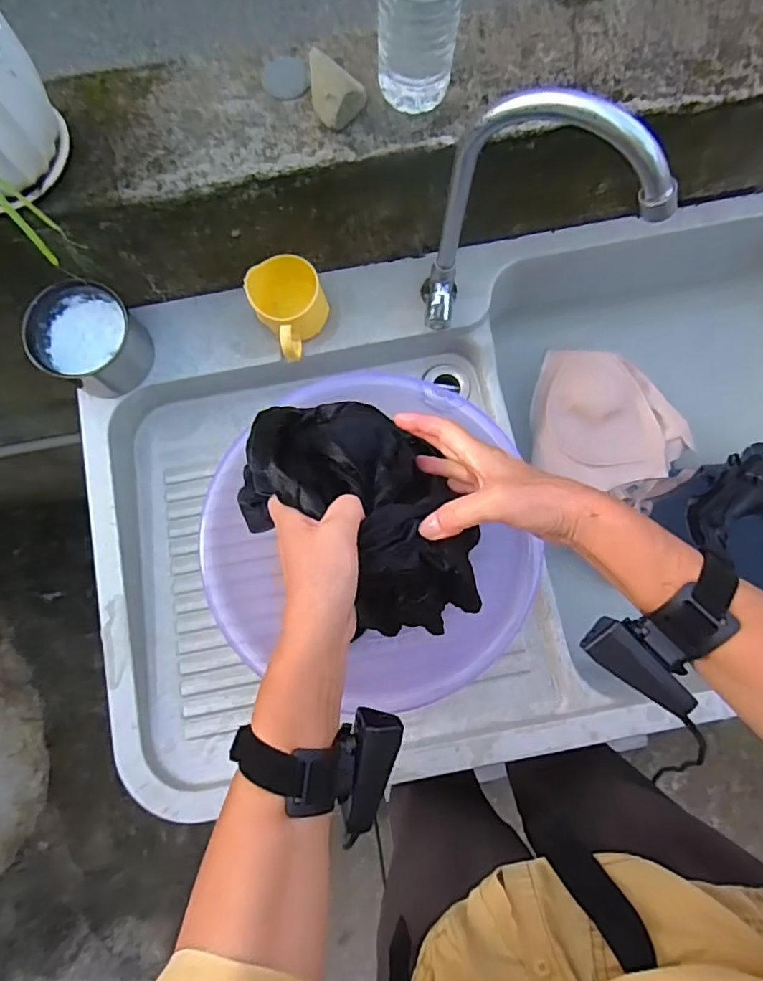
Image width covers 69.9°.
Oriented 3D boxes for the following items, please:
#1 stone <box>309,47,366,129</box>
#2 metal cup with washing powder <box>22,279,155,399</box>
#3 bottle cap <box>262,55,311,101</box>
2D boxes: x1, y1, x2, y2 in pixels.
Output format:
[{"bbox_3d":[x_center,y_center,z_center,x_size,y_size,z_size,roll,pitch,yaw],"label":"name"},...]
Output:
[{"bbox_3d":[-0.041,-0.374,0.497,0.047,0.028,0.078,-7,81,-1],"label":"stone"},{"bbox_3d":[-0.322,-0.167,0.602,0.107,0.077,0.102,0,81,0],"label":"metal cup with washing powder"},{"bbox_3d":[-0.090,-0.395,0.521,0.044,0.004,0.050,-20,82,-3],"label":"bottle cap"}]

